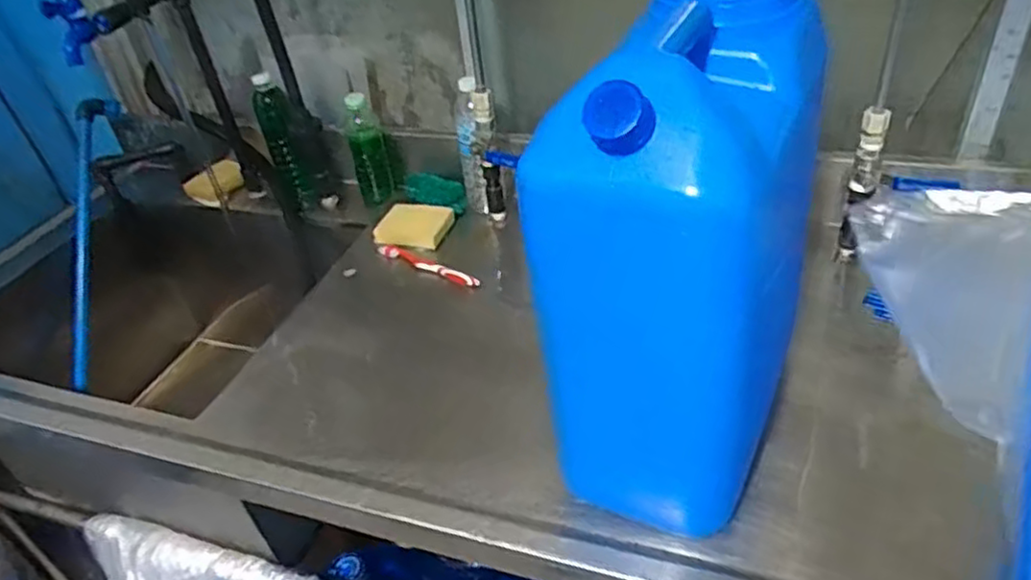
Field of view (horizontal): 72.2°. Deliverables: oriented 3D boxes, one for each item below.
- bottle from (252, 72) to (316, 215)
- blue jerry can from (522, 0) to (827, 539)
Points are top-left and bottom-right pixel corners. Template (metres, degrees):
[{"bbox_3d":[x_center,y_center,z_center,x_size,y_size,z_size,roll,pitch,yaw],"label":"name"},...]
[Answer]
[{"bbox_3d":[-0.392,-0.240,1.201,0.057,0.222,0.075,-17,38,-13],"label":"bottle"},{"bbox_3d":[0.153,-0.020,0.607,0.145,0.408,0.271,17,43,28],"label":"blue jerry can"}]

